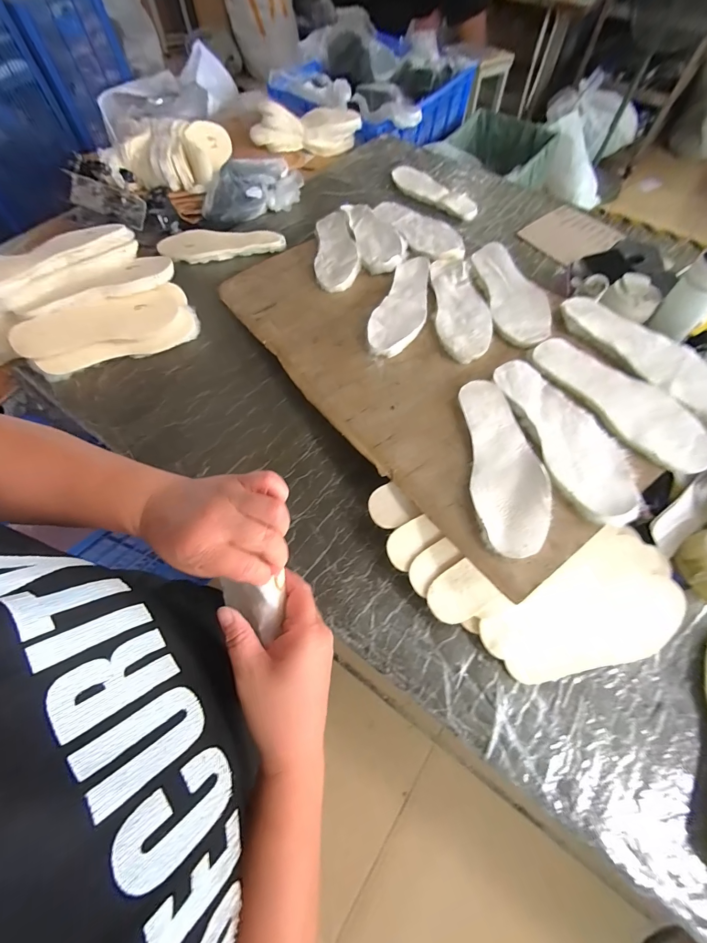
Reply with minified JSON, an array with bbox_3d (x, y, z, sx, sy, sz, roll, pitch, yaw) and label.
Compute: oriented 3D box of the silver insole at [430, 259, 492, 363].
[{"bbox_3d":[0.196,-0.306,0.660,0.089,0.018,0.265,0,63,0],"label":"silver insole"}]

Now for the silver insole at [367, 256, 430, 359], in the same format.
[{"bbox_3d":[0.098,-0.320,0.683,0.093,0.019,0.267,20,65,9],"label":"silver insole"}]

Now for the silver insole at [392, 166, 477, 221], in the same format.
[{"bbox_3d":[0.214,-0.751,0.965,0.271,0.029,0.101,37,69,17],"label":"silver insole"}]

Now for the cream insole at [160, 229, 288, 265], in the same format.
[{"bbox_3d":[-0.309,-0.536,0.847,0.283,0.024,0.093,-9,64,-4],"label":"cream insole"}]

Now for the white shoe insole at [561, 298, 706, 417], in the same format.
[{"bbox_3d":[0.445,-0.186,0.549,0.085,0.020,0.277,-30,67,-14],"label":"white shoe insole"}]

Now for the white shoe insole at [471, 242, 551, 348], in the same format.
[{"bbox_3d":[0.287,-0.331,0.656,0.095,0.014,0.274,-12,61,11],"label":"white shoe insole"}]

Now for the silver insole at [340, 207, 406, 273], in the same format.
[{"bbox_3d":[0.045,-0.531,0.795,0.102,0.019,0.263,-16,64,-8],"label":"silver insole"}]

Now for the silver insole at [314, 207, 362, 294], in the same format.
[{"bbox_3d":[-0.044,-0.494,0.797,0.094,0.019,0.271,-13,61,6],"label":"silver insole"}]

